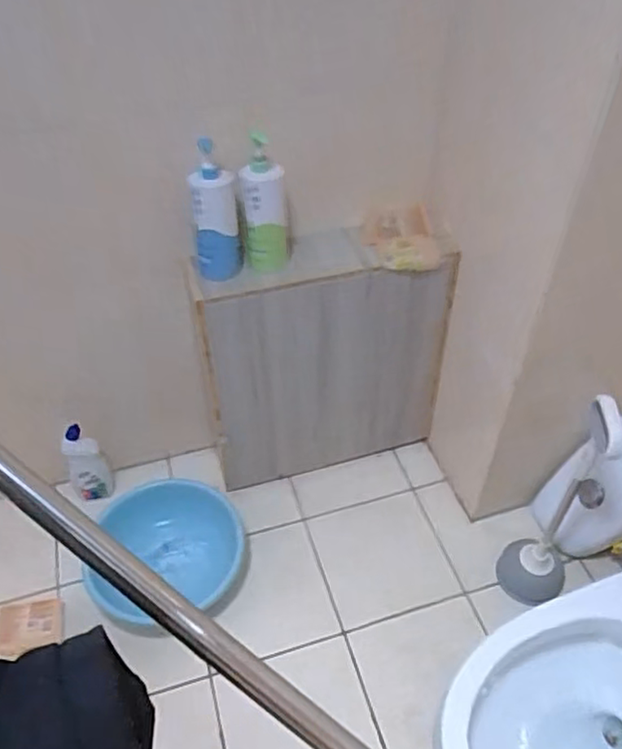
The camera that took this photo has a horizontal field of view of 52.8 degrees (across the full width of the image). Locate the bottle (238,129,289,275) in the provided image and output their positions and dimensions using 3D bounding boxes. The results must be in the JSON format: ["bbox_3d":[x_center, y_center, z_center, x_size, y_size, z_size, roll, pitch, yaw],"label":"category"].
[{"bbox_3d":[-0.086,-0.313,1.191,0.085,0.246,0.073,-5,45,-4],"label":"bottle"}]

